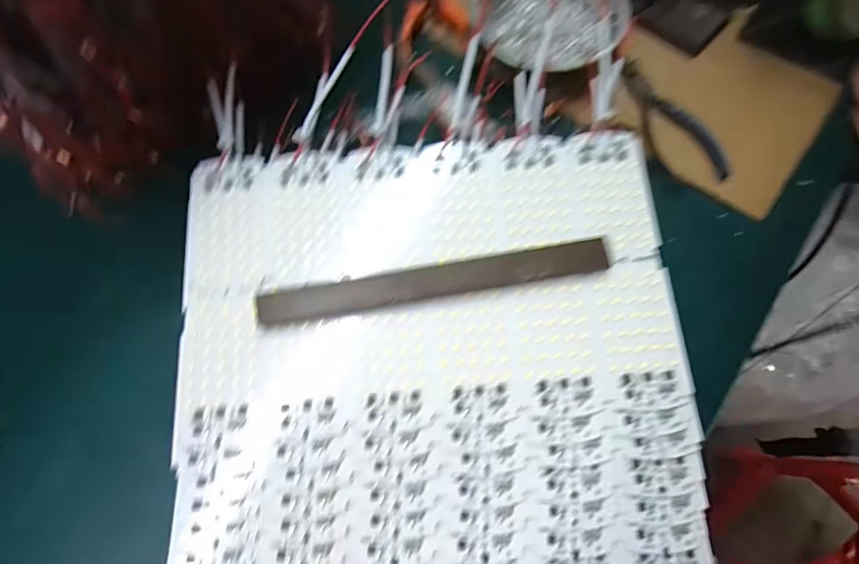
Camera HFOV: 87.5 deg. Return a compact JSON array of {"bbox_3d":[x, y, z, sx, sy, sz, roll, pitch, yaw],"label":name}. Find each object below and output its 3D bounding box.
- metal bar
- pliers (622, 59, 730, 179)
[{"bbox_3d":[0.003,-0.001,0.278,0.215,0.010,0.023,-9,67,-4],"label":"metal bar"},{"bbox_3d":[0.202,-0.138,0.375,0.051,0.015,0.125,-4,68,-4],"label":"pliers"}]

